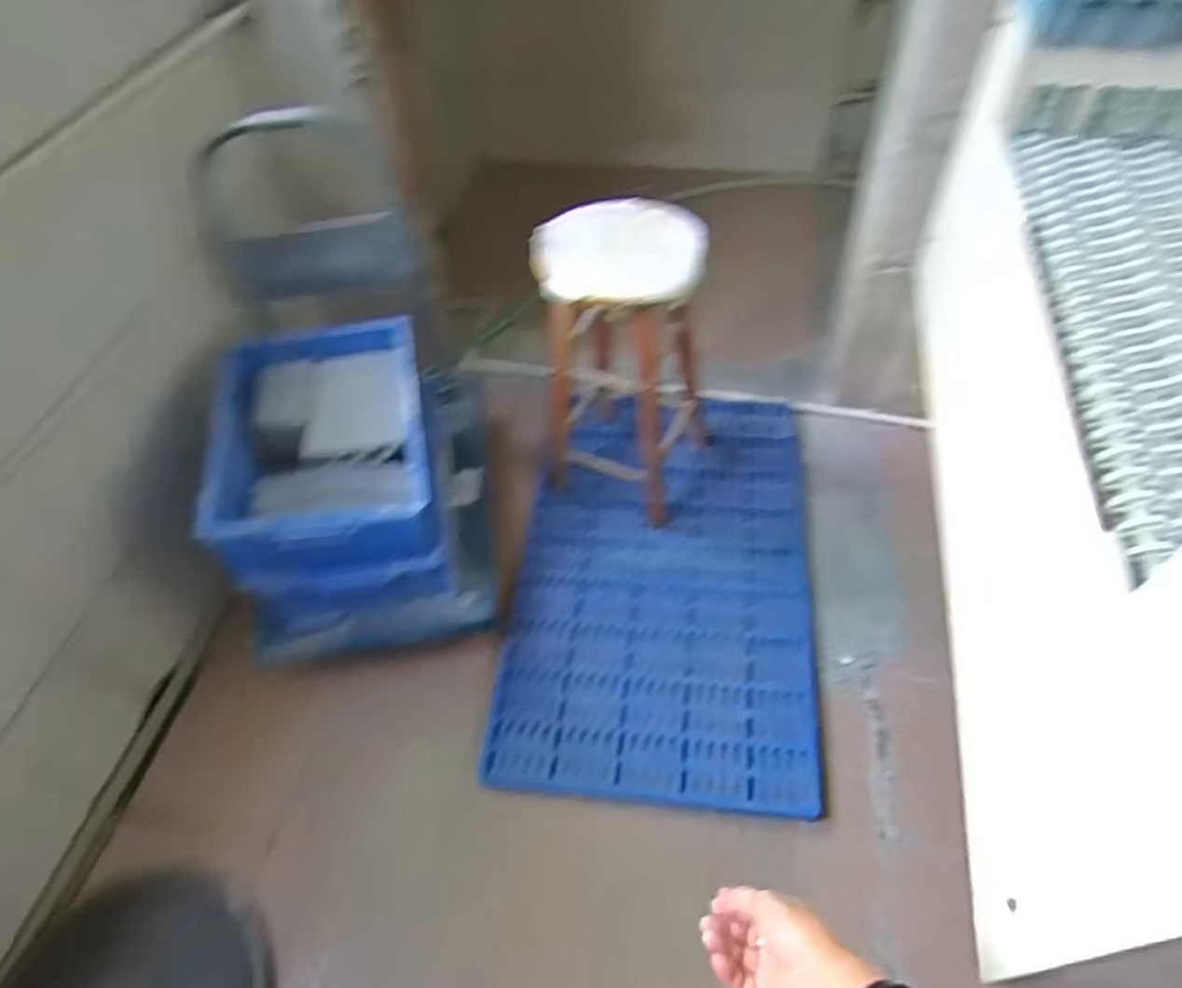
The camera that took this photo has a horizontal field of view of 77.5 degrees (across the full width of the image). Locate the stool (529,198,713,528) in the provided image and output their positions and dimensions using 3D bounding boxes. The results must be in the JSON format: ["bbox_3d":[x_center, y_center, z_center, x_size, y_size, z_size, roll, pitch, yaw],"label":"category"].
[{"bbox_3d":[0.066,-0.257,1.496,0.293,0.606,0.294,-2,50,2],"label":"stool"}]

